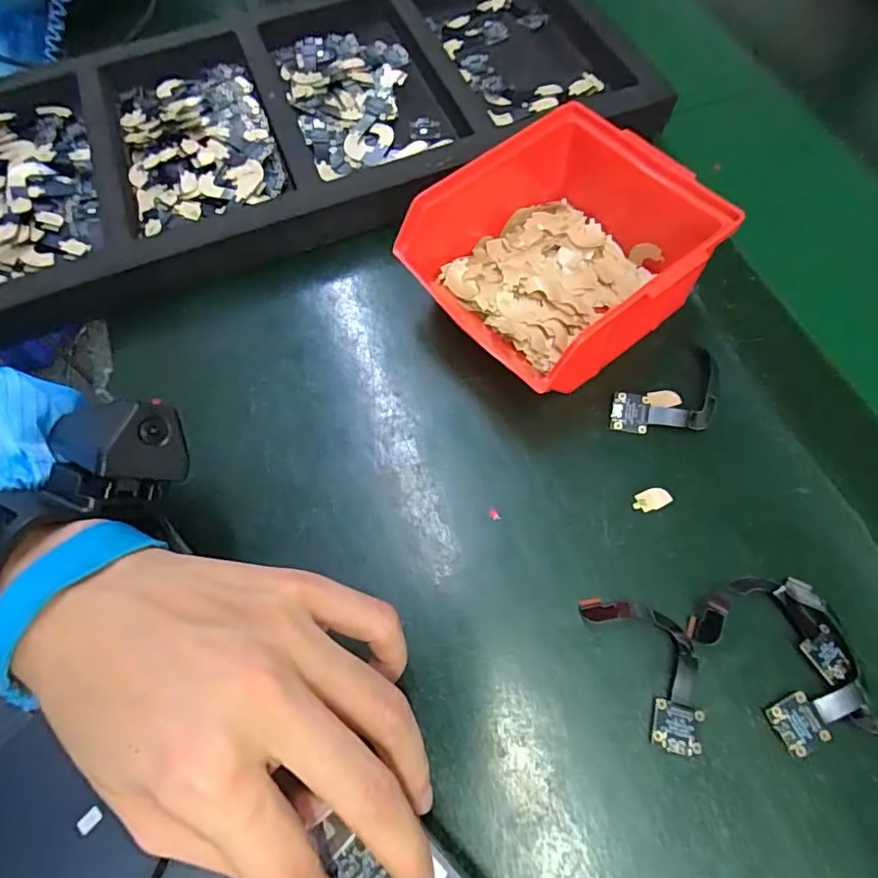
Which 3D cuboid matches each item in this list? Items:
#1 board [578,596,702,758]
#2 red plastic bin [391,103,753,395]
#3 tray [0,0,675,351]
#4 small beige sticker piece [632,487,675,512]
[{"bbox_3d":[0.095,0.097,0.236,0.036,0.009,0.071,-23,66,-10],"label":"board"},{"bbox_3d":[0.070,-0.097,0.295,0.138,0.069,0.131,-39,70,-17],"label":"red plastic bin"},{"bbox_3d":[-0.112,-0.217,0.376,0.472,0.039,0.231,-21,66,-10],"label":"tray"},{"bbox_3d":[0.105,0.030,0.270,0.019,0.004,0.010,-12,65,-6],"label":"small beige sticker piece"}]

